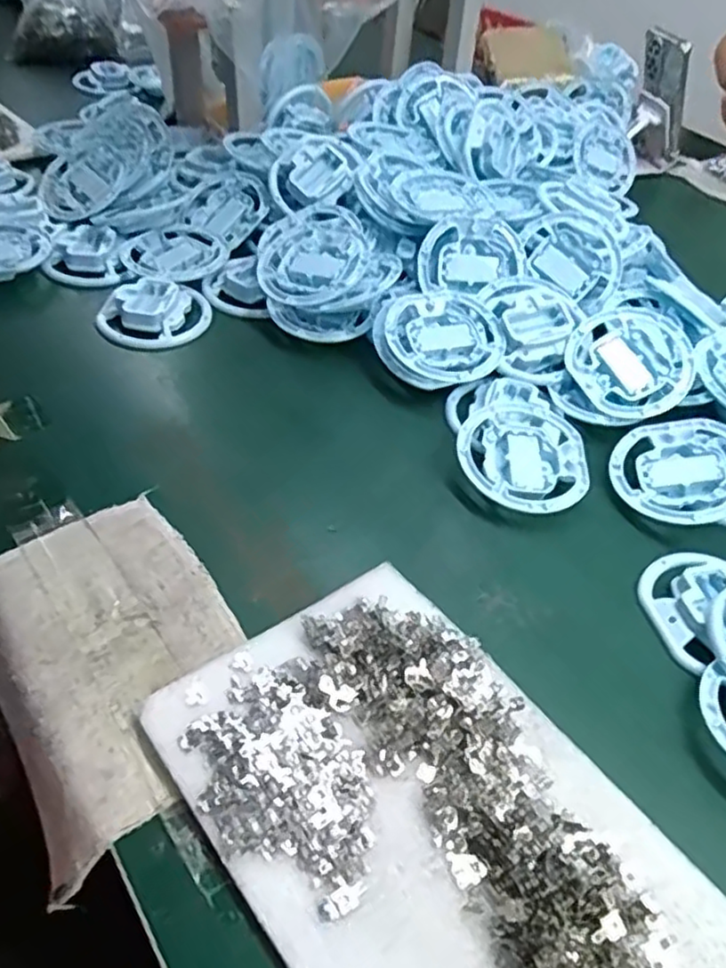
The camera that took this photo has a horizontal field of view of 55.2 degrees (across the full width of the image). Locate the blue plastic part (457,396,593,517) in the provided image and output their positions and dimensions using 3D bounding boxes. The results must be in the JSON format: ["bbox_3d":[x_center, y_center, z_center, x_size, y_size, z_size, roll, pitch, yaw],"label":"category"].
[{"bbox_3d":[0.128,-0.026,0.552,0.100,0.015,0.116,12,47,5],"label":"blue plastic part"}]

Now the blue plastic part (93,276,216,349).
[{"bbox_3d":[-0.197,-0.160,0.653,0.093,0.022,0.084,12,47,5],"label":"blue plastic part"}]

